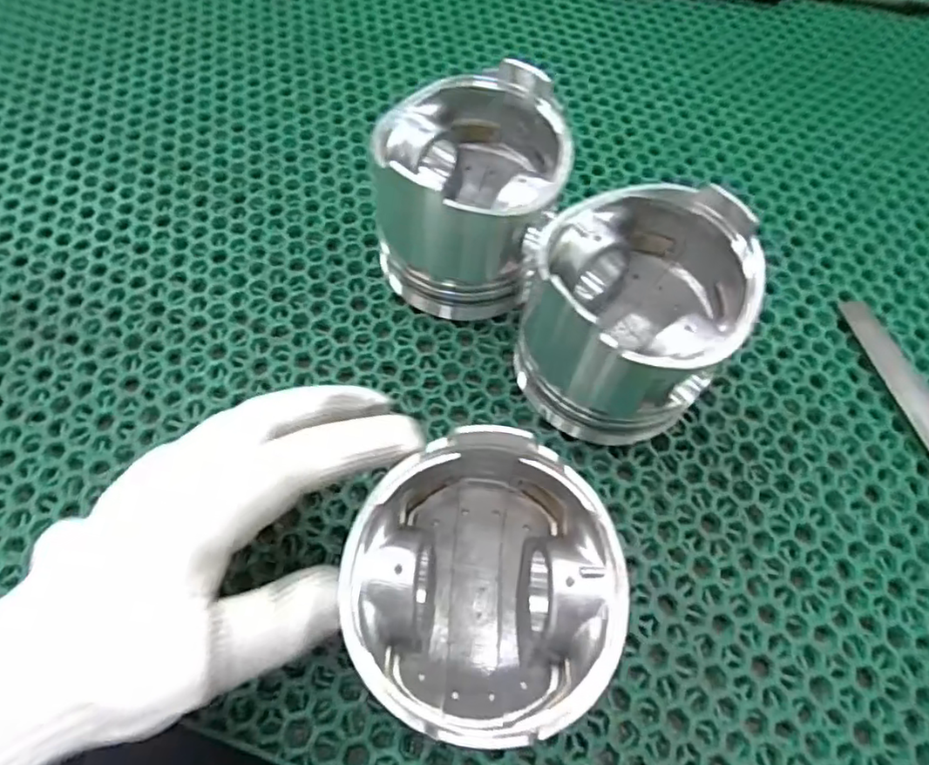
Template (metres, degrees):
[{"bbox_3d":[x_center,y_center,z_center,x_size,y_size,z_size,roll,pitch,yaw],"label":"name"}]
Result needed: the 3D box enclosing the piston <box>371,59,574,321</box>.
[{"bbox_3d":[0.002,-0.092,0.311,0.086,0.087,0.097,19,64,6],"label":"piston"}]

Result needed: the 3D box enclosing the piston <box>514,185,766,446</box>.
[{"bbox_3d":[0.073,-0.029,0.283,0.090,0.084,0.102,17,63,5],"label":"piston"}]

